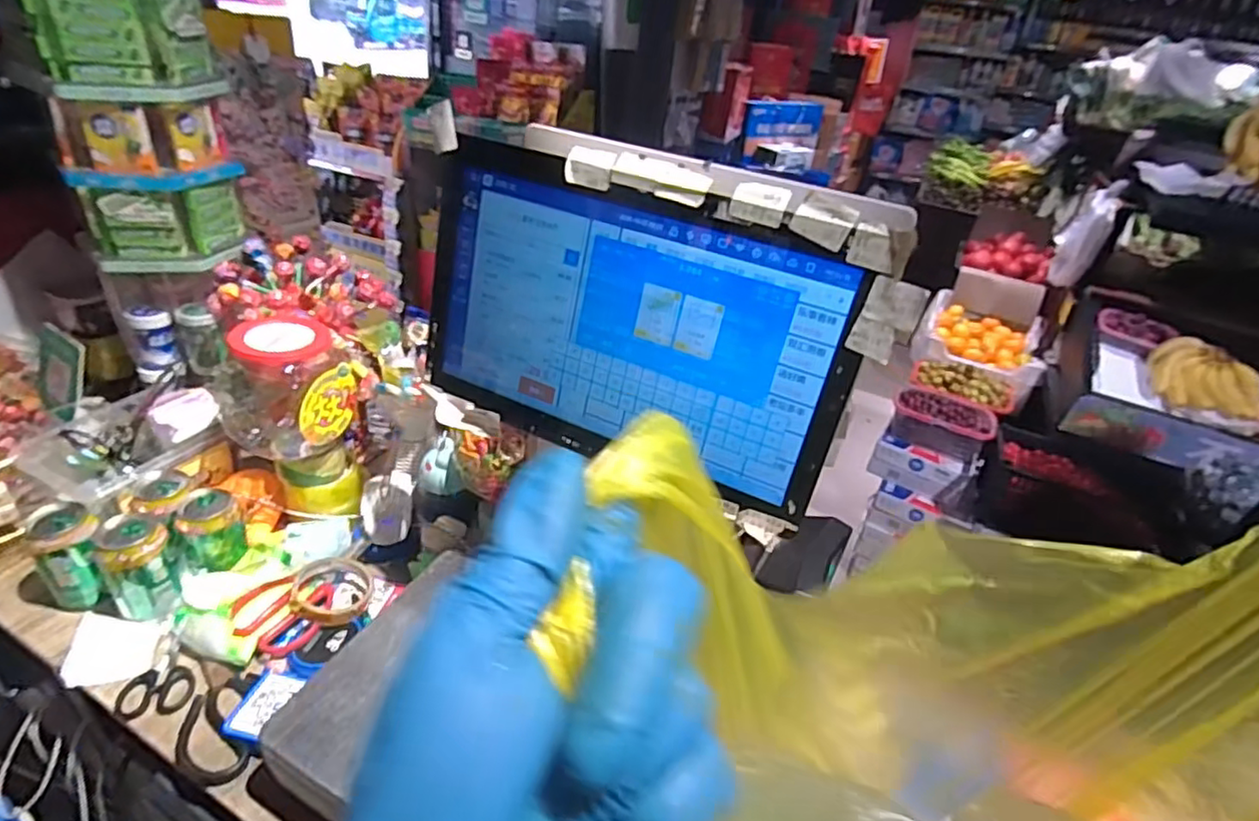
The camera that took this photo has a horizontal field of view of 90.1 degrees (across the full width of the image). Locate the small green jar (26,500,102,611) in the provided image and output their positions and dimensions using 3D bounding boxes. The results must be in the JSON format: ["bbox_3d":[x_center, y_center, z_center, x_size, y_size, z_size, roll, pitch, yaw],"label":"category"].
[{"bbox_3d":[-0.619,0.163,0.700,0.062,0.105,0.063,5,33,-4],"label":"small green jar"}]

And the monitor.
[{"bbox_3d":[-0.006,-0.073,0.517,0.380,0.234,0.057,20,35,18],"label":"monitor"}]

